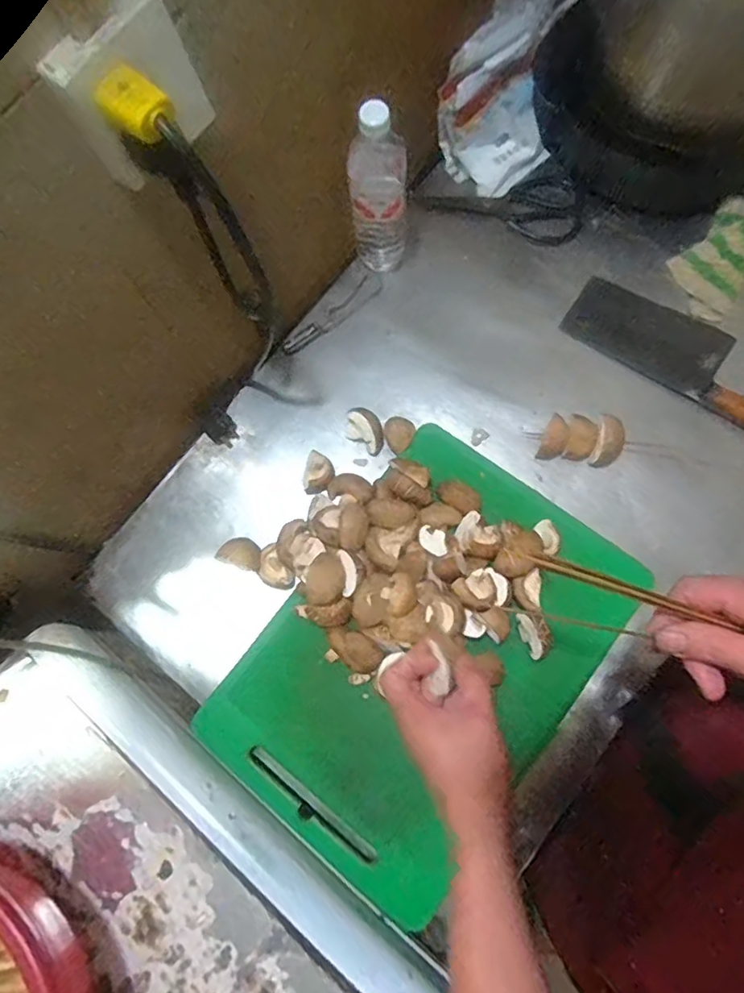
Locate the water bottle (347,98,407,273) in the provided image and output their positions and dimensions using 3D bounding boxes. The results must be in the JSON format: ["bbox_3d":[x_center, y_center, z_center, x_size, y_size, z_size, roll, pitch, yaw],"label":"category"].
[{"bbox_3d":[0.009,-0.359,0.689,0.072,0.241,0.061,1,76,5],"label":"water bottle"}]

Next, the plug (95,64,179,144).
[{"bbox_3d":[-0.156,-0.260,0.379,0.043,0.024,0.037,43,77,-3],"label":"plug"}]

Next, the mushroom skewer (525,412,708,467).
[{"bbox_3d":[0.307,-0.064,0.707,0.220,0.050,0.055,9,77,7],"label":"mushroom skewer"}]

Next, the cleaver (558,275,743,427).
[{"bbox_3d":[0.409,-0.183,0.739,0.318,0.029,0.107,36,81,13],"label":"cleaver"}]

